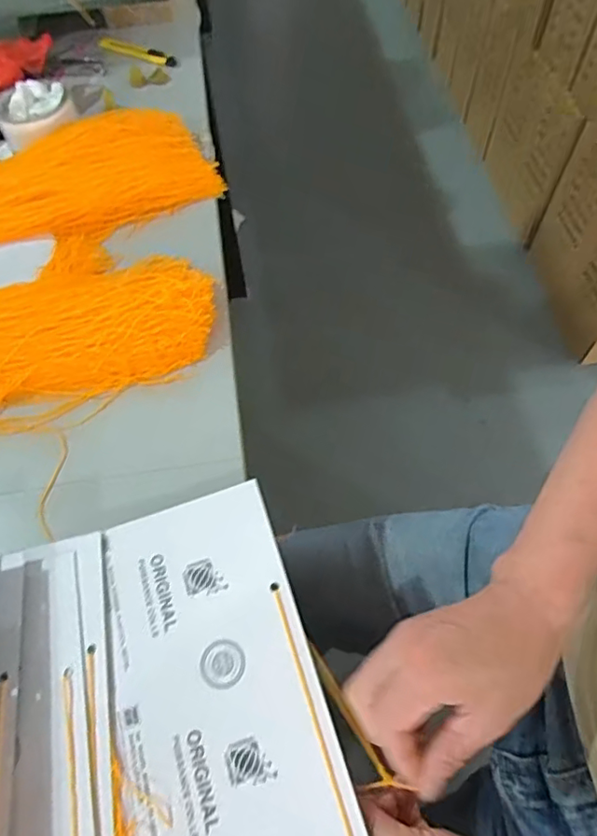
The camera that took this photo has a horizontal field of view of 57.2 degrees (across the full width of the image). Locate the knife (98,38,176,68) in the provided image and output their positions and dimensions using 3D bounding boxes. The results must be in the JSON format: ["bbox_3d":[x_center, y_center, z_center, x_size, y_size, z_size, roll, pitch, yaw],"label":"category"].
[{"bbox_3d":[-0.216,-0.488,0.733,0.122,0.012,0.017,23,64,14],"label":"knife"}]

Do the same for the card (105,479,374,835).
[{"bbox_3d":[-0.039,0.203,0.315,0.133,0.007,0.324,-14,62,-5],"label":"card"}]

